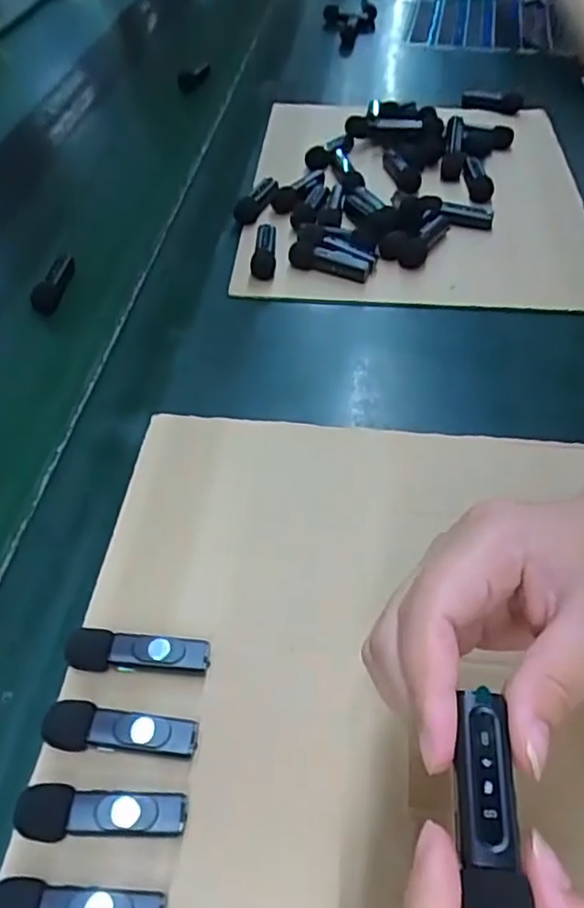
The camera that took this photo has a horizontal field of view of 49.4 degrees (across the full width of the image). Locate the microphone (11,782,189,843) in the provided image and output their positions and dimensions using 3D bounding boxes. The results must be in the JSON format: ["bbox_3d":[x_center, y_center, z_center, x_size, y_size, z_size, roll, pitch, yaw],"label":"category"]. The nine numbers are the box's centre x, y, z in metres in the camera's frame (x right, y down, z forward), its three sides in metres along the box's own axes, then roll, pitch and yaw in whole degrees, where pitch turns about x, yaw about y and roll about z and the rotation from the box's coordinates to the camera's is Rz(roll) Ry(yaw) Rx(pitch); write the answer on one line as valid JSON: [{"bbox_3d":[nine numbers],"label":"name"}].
[{"bbox_3d":[-0.076,0.143,0.253,0.065,0.015,0.019,3,50,1],"label":"microphone"}]

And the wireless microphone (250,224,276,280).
[{"bbox_3d":[-0.022,-0.164,0.512,0.019,0.020,0.063,2,50,0],"label":"wireless microphone"}]

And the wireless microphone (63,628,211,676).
[{"bbox_3d":[-0.071,0.093,0.296,0.064,0.014,0.017,2,50,0],"label":"wireless microphone"}]

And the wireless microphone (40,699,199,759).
[{"bbox_3d":[-0.074,0.120,0.273,0.064,0.014,0.019,8,50,5],"label":"wireless microphone"}]

